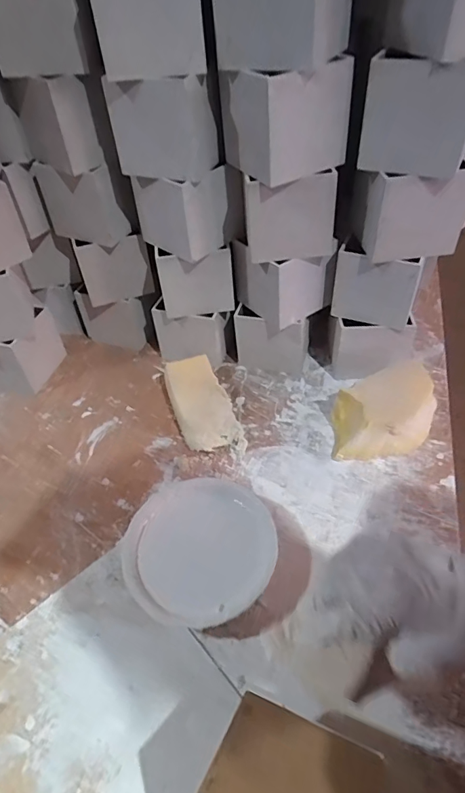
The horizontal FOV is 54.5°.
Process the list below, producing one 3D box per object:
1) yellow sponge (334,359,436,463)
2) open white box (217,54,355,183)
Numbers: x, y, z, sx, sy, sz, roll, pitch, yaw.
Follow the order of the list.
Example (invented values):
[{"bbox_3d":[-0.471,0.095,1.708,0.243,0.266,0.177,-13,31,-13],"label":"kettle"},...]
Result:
[{"bbox_3d":[0.215,0.027,0.649,0.166,0.078,0.108,-22,49,-16],"label":"yellow sponge"},{"bbox_3d":[0.064,-0.338,0.544,0.114,0.104,0.113,-22,49,-16],"label":"open white box"}]

